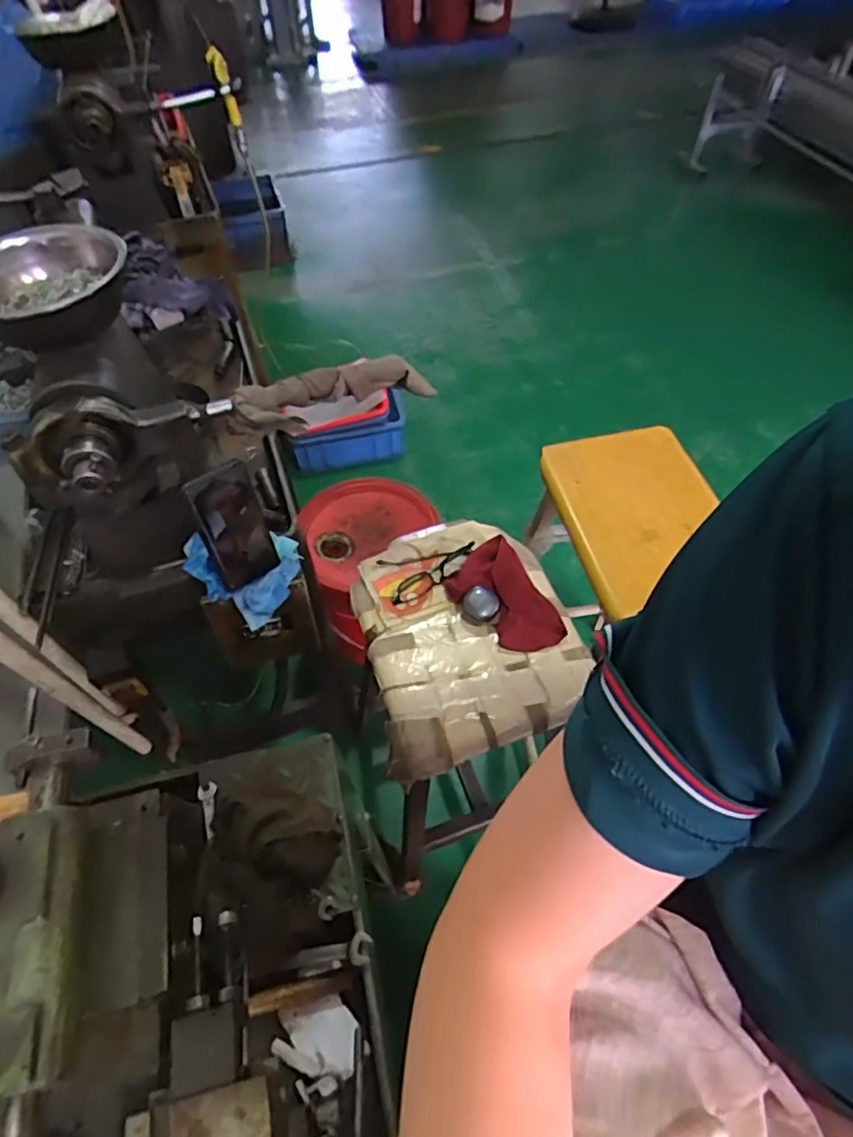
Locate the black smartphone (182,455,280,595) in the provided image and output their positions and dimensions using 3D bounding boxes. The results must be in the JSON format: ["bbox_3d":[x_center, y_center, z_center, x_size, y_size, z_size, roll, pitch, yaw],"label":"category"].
[{"bbox_3d":[-0.224,-0.046,0.702,0.071,0.159,0.012,-20,40,-12],"label":"black smartphone"}]

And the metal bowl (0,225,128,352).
[{"bbox_3d":[-0.407,-0.303,0.639,0.151,0.060,0.163,-1,54,1],"label":"metal bowl"}]

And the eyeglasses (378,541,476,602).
[{"bbox_3d":[0.005,0.003,0.780,0.123,0.026,0.068,-12,55,-7],"label":"eyeglasses"}]

